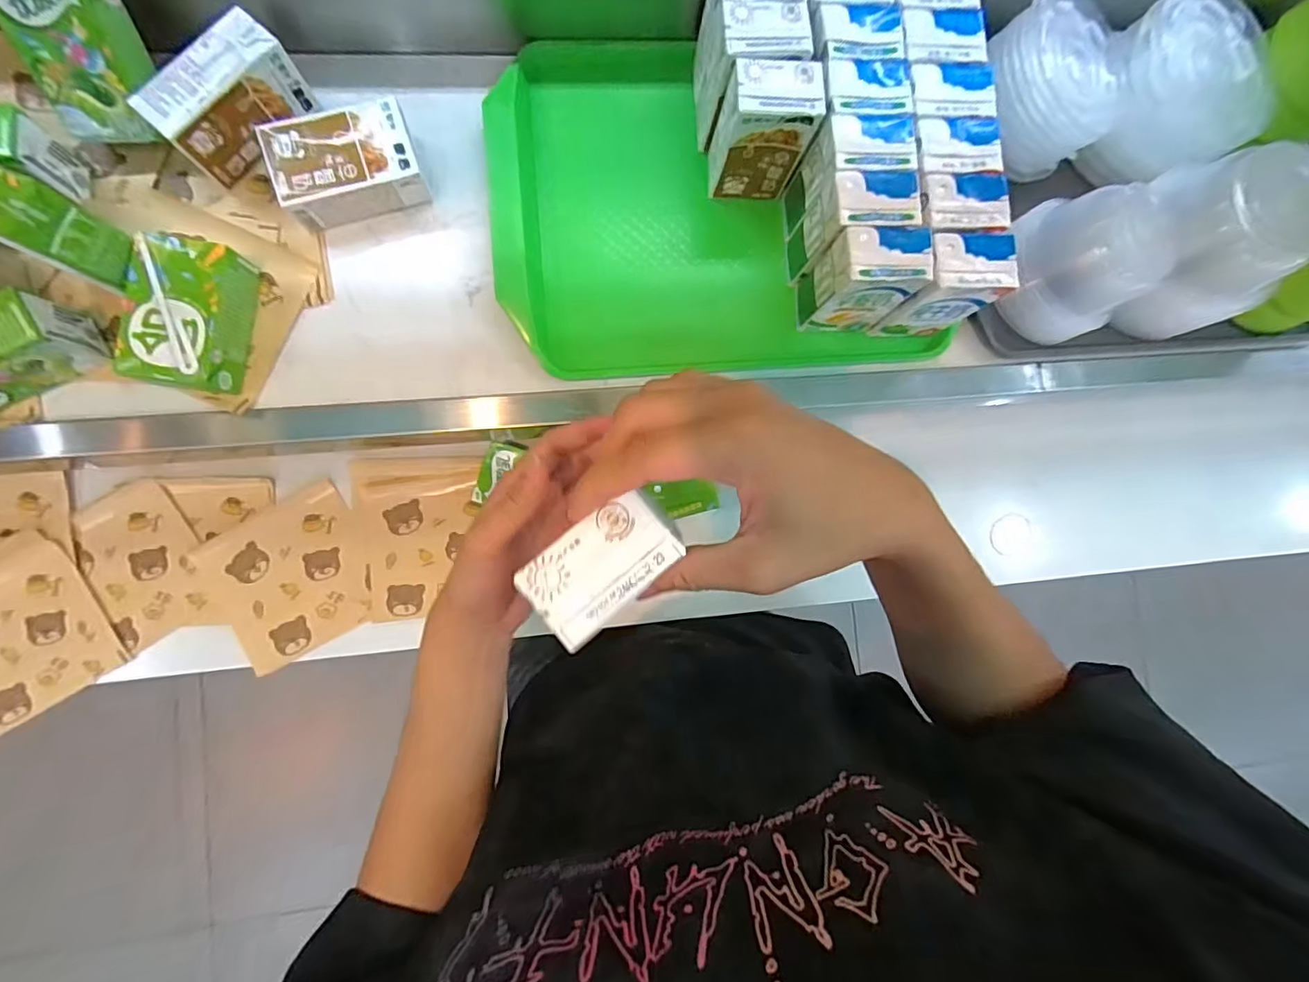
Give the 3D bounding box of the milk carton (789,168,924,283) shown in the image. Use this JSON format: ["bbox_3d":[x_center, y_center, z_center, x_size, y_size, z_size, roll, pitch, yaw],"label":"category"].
[{"bbox_3d":[0.156,-0.208,0.450,0.067,0.102,0.042,-4,87,-6],"label":"milk carton"}]

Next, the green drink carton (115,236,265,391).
[{"bbox_3d":[-0.359,-0.134,0.427,0.066,0.044,0.108,8,86,-5],"label":"green drink carton"}]

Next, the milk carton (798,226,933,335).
[{"bbox_3d":[0.165,-0.167,0.446,0.067,0.099,0.042,-3,87,-6],"label":"milk carton"}]

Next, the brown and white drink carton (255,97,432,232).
[{"bbox_3d":[-0.247,-0.263,0.449,0.106,0.042,0.065,-19,89,-7],"label":"brown and white drink carton"}]

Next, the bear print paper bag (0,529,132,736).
[{"bbox_3d":[-0.610,0.133,0.522,0.147,0.008,0.162,-34,90,-7],"label":"bear print paper bag"}]

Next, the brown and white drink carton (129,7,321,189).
[{"bbox_3d":[-0.326,-0.302,0.428,0.043,0.057,0.106,45,83,-2],"label":"brown and white drink carton"}]

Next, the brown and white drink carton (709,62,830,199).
[{"bbox_3d":[0.085,-0.287,0.448,0.069,0.102,0.042,3,86,-6],"label":"brown and white drink carton"}]

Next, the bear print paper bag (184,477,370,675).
[{"bbox_3d":[-0.357,0.085,0.553,0.148,0.005,0.144,-30,90,-7],"label":"bear print paper bag"}]

